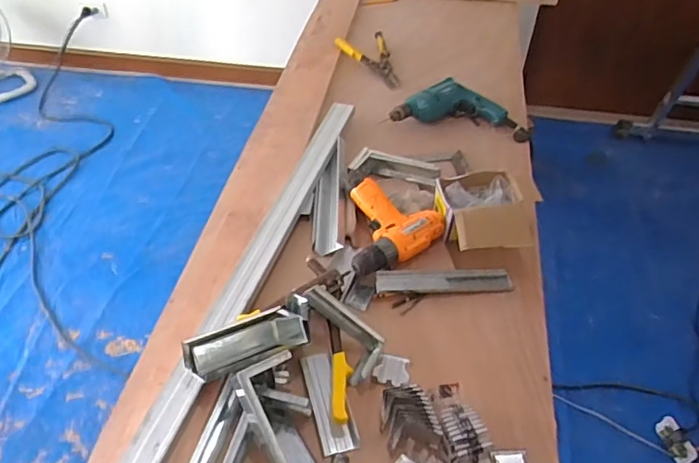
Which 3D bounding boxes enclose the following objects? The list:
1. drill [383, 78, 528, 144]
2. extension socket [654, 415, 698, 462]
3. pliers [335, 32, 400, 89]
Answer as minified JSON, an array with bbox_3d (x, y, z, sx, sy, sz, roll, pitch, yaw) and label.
[{"bbox_3d":[0.250,-0.286,1.285,0.310,0.065,0.146,5,46,3],"label":"drill"},{"bbox_3d":[0.840,0.531,1.434,0.061,0.051,0.122,-6,46,-7],"label":"extension socket"},{"bbox_3d":[0.076,-0.452,1.444,0.144,0.025,0.227,-19,51,-23],"label":"pliers"}]

